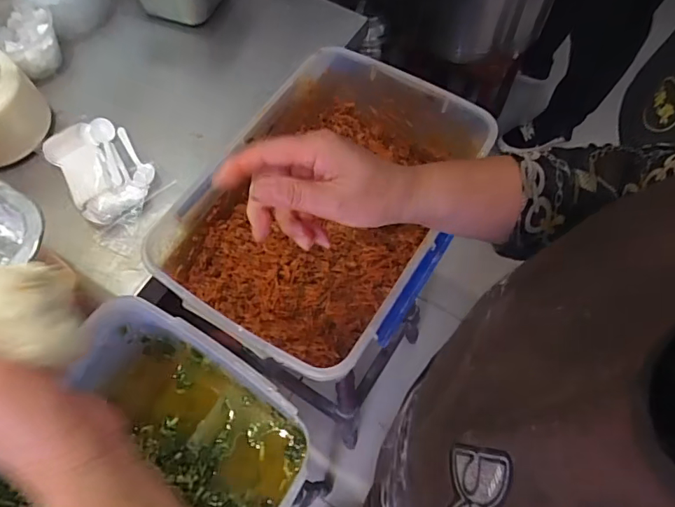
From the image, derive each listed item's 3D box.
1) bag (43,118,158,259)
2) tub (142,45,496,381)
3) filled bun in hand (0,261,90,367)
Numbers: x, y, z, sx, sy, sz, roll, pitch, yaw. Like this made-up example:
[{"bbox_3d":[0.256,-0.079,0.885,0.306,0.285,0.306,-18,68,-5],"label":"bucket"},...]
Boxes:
[{"bbox_3d":[-0.316,-0.109,0.674,0.105,0.033,0.206,-35,69,-14],"label":"bag"},{"bbox_3d":[-0.005,-0.060,0.668,0.303,0.134,0.428,30,69,14],"label":"tub"},{"bbox_3d":[-0.171,0.033,0.263,0.045,0.046,0.061,-26,67,-11],"label":"filled bun in hand"}]

